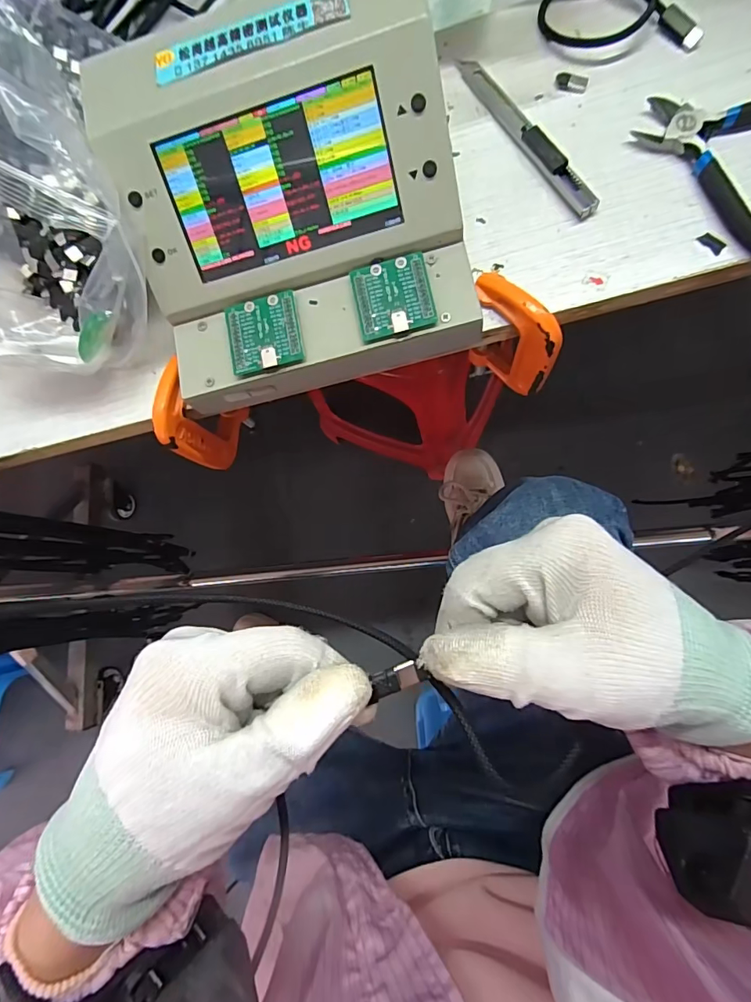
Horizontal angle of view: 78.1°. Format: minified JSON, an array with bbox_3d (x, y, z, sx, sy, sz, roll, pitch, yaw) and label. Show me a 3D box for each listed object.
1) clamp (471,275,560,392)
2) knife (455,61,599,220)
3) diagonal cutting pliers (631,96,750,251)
[{"bbox_3d":[0.082,-0.096,0.281,0.019,0.085,0.061,-39,78,2],"label":"clamp"},{"bbox_3d":[0.086,-0.214,0.266,0.013,0.010,0.129,-31,78,4],"label":"knife"},{"bbox_3d":[0.216,-0.188,0.242,0.105,0.010,0.123,-35,78,3],"label":"diagonal cutting pliers"}]

